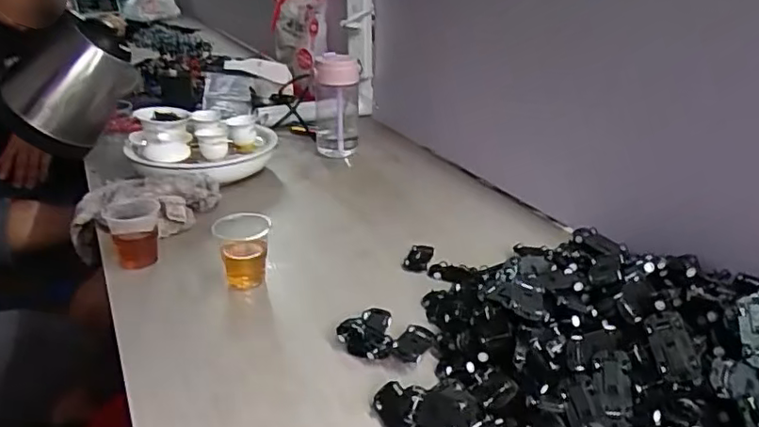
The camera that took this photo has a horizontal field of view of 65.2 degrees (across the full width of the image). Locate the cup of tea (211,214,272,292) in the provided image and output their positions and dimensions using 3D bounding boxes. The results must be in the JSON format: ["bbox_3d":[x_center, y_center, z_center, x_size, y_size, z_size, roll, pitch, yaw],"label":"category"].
[{"bbox_3d":[-0.160,0.048,0.713,0.064,0.079,0.060,-4,25,-7],"label":"cup of tea"}]

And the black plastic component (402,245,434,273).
[{"bbox_3d":[0.050,0.059,0.765,0.031,0.008,0.055,9,27,18],"label":"black plastic component"}]

